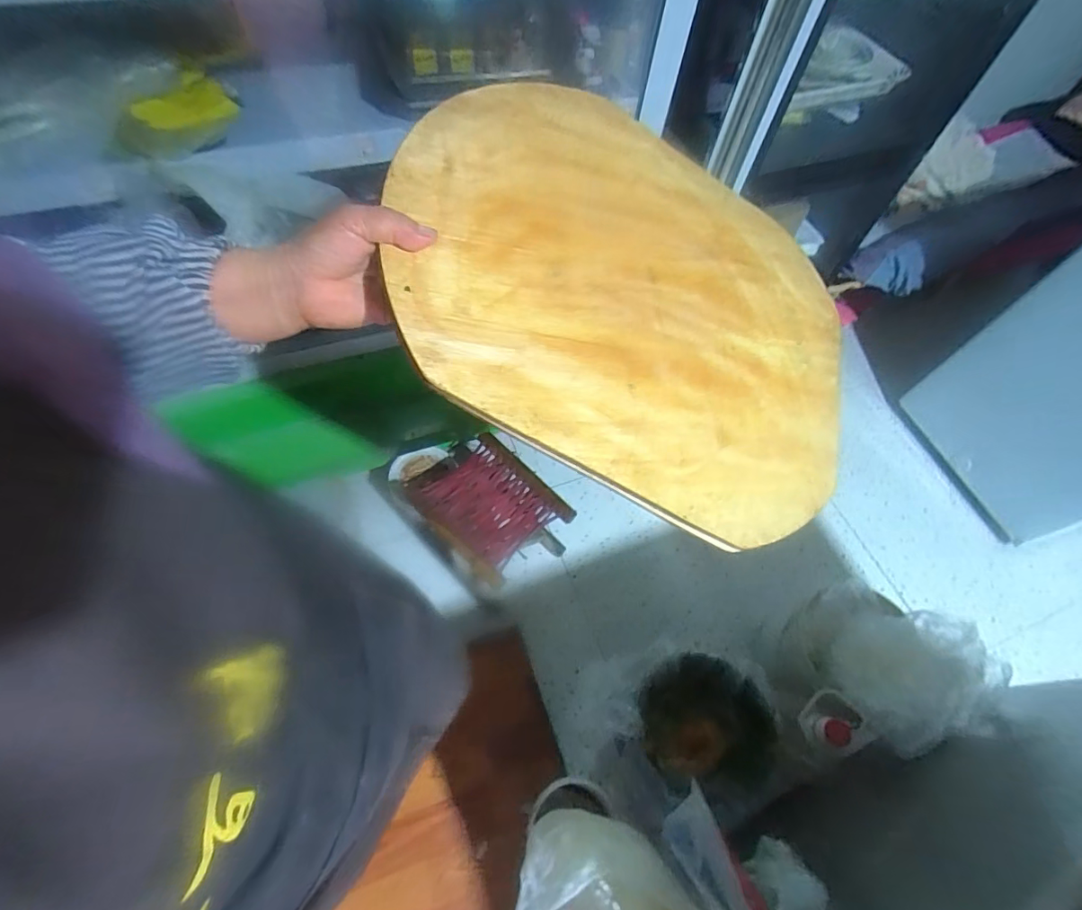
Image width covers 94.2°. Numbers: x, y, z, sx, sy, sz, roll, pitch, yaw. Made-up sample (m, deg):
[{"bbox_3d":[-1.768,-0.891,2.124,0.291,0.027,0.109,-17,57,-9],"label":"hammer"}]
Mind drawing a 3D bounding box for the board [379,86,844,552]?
[{"bbox_3d":[0.083,-0.131,0.388,0.368,0.011,0.332,27,63,-11],"label":"board"}]

